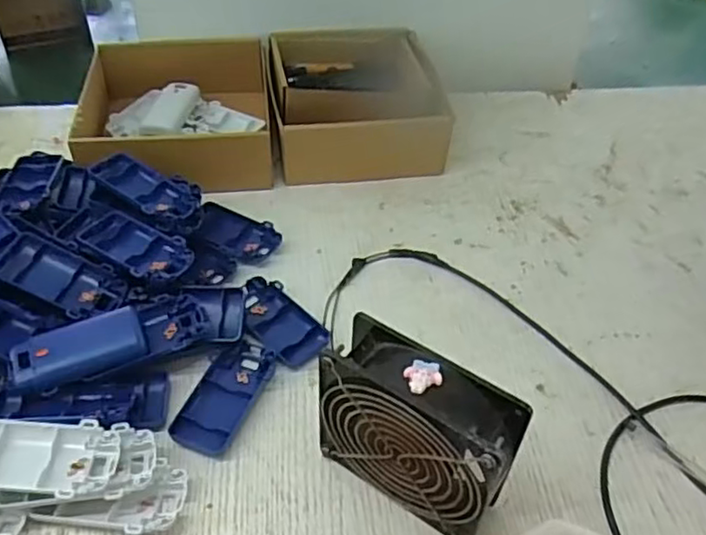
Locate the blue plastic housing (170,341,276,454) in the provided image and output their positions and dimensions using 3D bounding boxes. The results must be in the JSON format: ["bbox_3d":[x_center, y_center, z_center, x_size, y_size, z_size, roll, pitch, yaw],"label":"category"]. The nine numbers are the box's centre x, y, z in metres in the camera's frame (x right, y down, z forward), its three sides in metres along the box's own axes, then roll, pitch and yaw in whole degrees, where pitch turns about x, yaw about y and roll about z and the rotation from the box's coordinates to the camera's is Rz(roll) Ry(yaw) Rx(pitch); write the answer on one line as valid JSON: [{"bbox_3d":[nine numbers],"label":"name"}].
[{"bbox_3d":[-0.095,0.095,0.484,0.046,0.017,0.091,16,47,14],"label":"blue plastic housing"}]

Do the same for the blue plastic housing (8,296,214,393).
[{"bbox_3d":[-0.182,0.056,0.489,0.137,0.030,0.042,-17,86,-16],"label":"blue plastic housing"}]

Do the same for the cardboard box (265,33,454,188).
[{"bbox_3d":[0.004,-0.183,0.716,0.174,0.076,0.194,-6,45,-7],"label":"cardboard box"}]

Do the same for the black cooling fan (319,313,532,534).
[{"bbox_3d":[0.039,0.103,0.406,0.119,0.120,0.042,27,50,23],"label":"black cooling fan"}]

